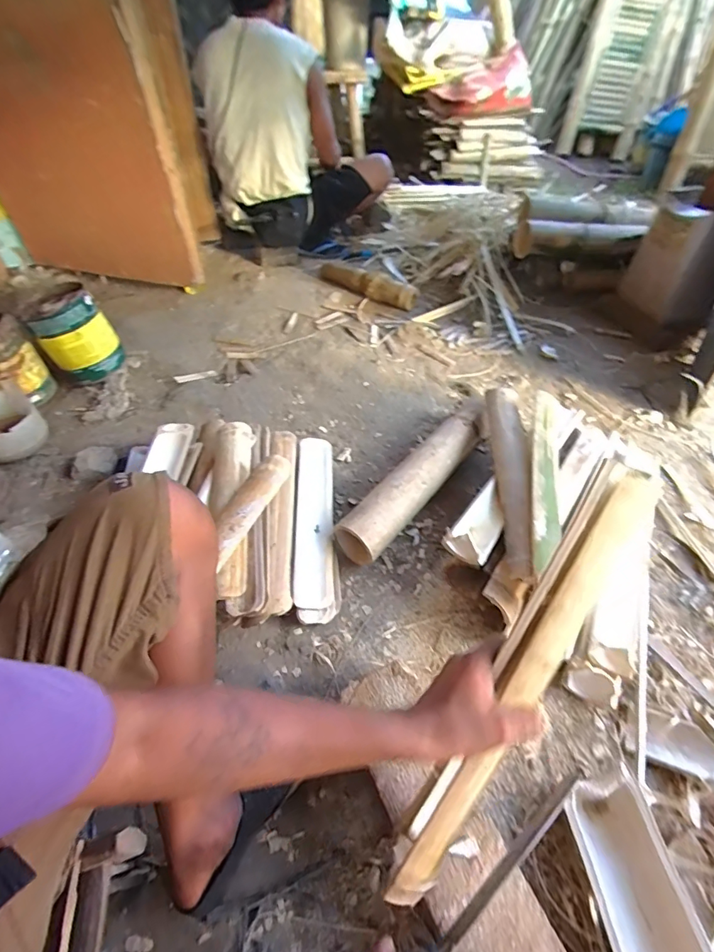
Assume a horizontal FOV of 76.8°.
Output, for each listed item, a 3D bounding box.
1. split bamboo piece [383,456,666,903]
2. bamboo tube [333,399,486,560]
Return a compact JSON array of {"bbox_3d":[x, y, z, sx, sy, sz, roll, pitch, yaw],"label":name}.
[{"bbox_3d":[0.142,0.195,0.407,0.044,0.048,0.433,30,98,24],"label":"split bamboo piece"},{"bbox_3d":[0.138,0.001,0.953,0.092,0.100,0.476,30,54,26],"label":"bamboo tube"}]

